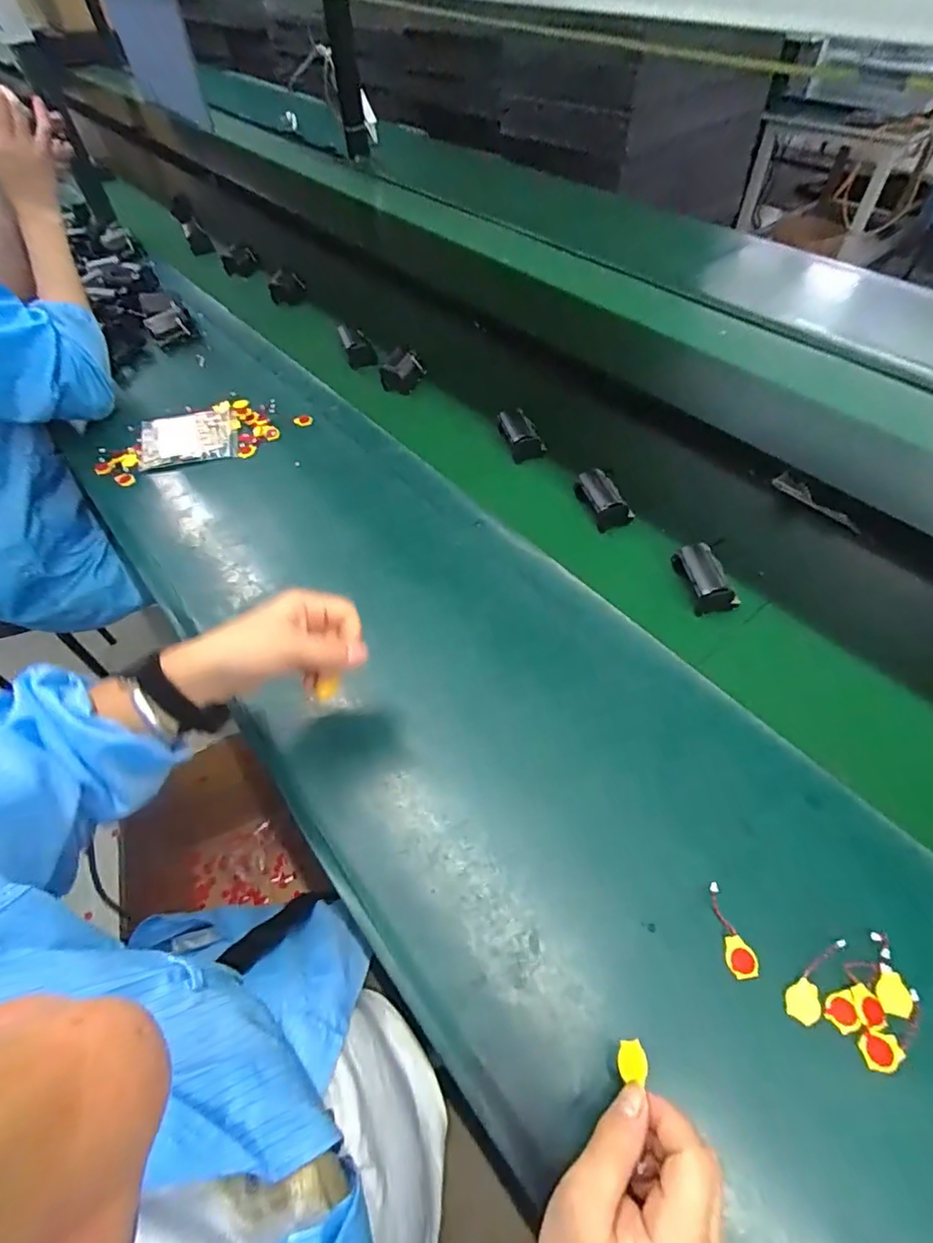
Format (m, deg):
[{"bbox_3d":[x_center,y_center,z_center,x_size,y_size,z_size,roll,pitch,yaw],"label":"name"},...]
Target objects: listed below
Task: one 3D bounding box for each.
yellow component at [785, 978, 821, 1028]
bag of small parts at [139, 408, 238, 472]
[{"bbox_3d":[0.221,0.248,0.358,0.021,0.004,0.025,23,59,19],"label":"yellow component"},{"bbox_3d":[-0.388,-0.259,0.759,0.126,0.016,0.097,-14,54,-6],"label":"bag of small parts"}]

